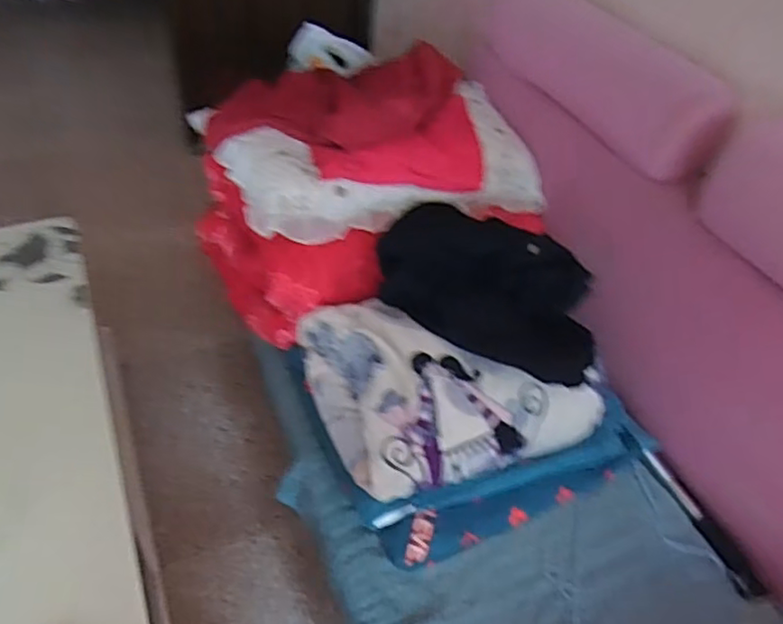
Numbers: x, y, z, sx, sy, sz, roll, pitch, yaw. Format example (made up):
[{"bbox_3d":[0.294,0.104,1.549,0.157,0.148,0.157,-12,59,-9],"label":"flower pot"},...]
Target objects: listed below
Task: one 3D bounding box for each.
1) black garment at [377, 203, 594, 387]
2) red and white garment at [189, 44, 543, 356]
[{"bbox_3d":[0.173,-0.057,1.102,0.416,0.139,0.225,26,49,21],"label":"black garment"},{"bbox_3d":[-0.032,-0.262,1.324,0.654,0.342,0.457,-19,50,-22],"label":"red and white garment"}]

